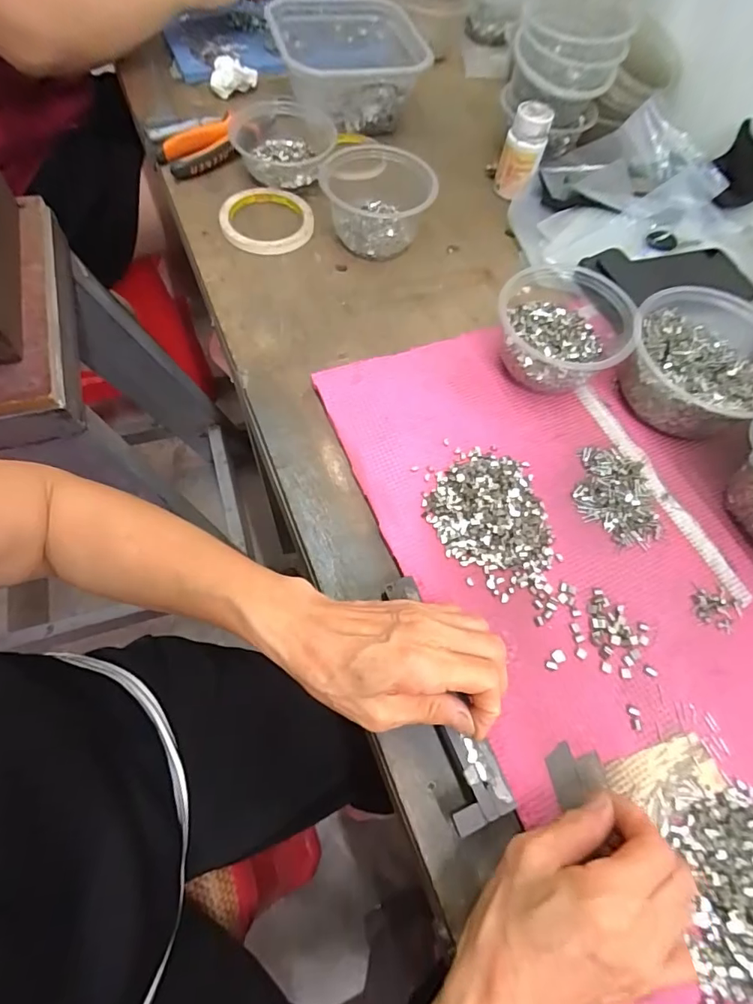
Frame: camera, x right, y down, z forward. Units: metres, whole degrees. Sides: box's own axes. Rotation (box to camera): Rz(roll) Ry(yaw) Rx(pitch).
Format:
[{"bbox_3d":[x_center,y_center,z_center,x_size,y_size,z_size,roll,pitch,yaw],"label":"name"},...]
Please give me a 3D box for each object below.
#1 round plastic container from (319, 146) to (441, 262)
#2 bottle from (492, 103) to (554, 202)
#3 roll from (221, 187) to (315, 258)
[{"bbox_3d":[0.001,-0.327,0.515,0.102,0.063,0.134,-10,66,-8],"label":"round plastic container"},{"bbox_3d":[0.165,-0.397,0.547,0.045,0.076,0.048,17,65,5],"label":"bottle"},{"bbox_3d":[-0.118,-0.307,0.518,0.096,0.017,0.093,-1,65,-4],"label":"roll"}]

